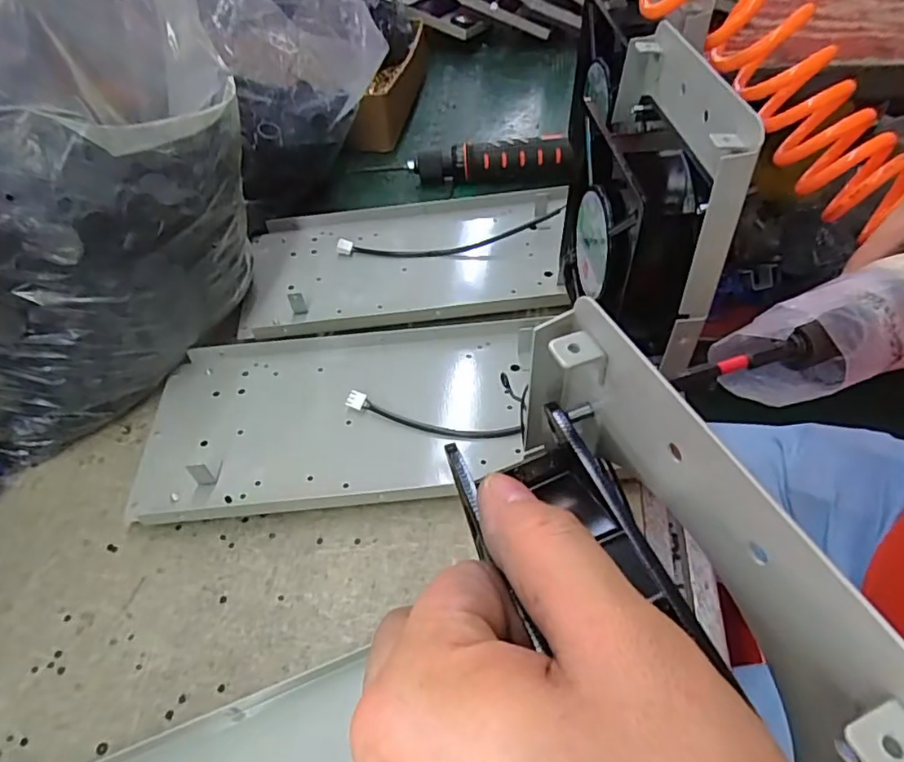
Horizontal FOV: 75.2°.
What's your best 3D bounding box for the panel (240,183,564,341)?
[{"bbox_3d":[-0.040,-0.113,0.545,0.299,0.024,0.153,-7,49,-2],"label":"panel"}]

